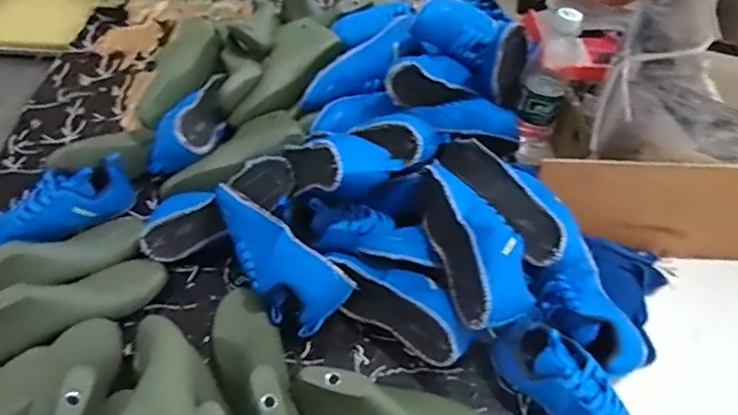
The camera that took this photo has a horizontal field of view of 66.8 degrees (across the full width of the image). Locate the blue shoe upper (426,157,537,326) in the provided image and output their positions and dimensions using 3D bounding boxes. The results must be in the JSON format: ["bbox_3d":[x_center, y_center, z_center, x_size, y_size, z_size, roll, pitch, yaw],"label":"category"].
[{"bbox_3d":[0.116,0.040,0.625,0.083,0.084,0.201,-10,50,-11],"label":"blue shoe upper"}]

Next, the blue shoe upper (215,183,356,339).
[{"bbox_3d":[-0.112,0.056,0.642,0.073,0.069,0.187,-36,59,-29],"label":"blue shoe upper"}]

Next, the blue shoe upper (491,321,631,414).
[{"bbox_3d":[0.219,0.208,0.589,0.065,0.082,0.207,-33,71,-27],"label":"blue shoe upper"}]

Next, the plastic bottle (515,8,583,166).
[{"bbox_3d":[0.264,-0.176,0.834,0.070,0.241,0.065,14,50,10],"label":"plastic bottle"}]

